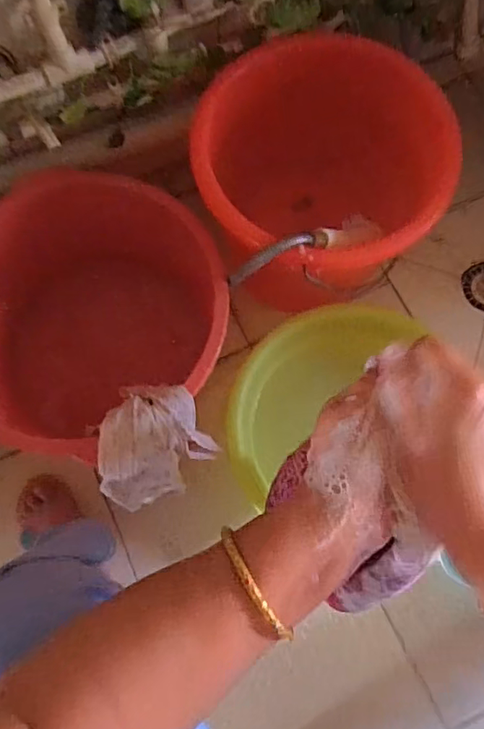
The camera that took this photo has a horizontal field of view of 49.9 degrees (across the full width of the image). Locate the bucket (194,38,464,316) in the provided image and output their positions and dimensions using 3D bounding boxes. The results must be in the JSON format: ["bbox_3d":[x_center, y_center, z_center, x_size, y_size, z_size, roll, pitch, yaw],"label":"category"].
[{"bbox_3d":[0.084,-0.215,0.744,0.330,0.299,0.289,29,76,9],"label":"bucket"}]

